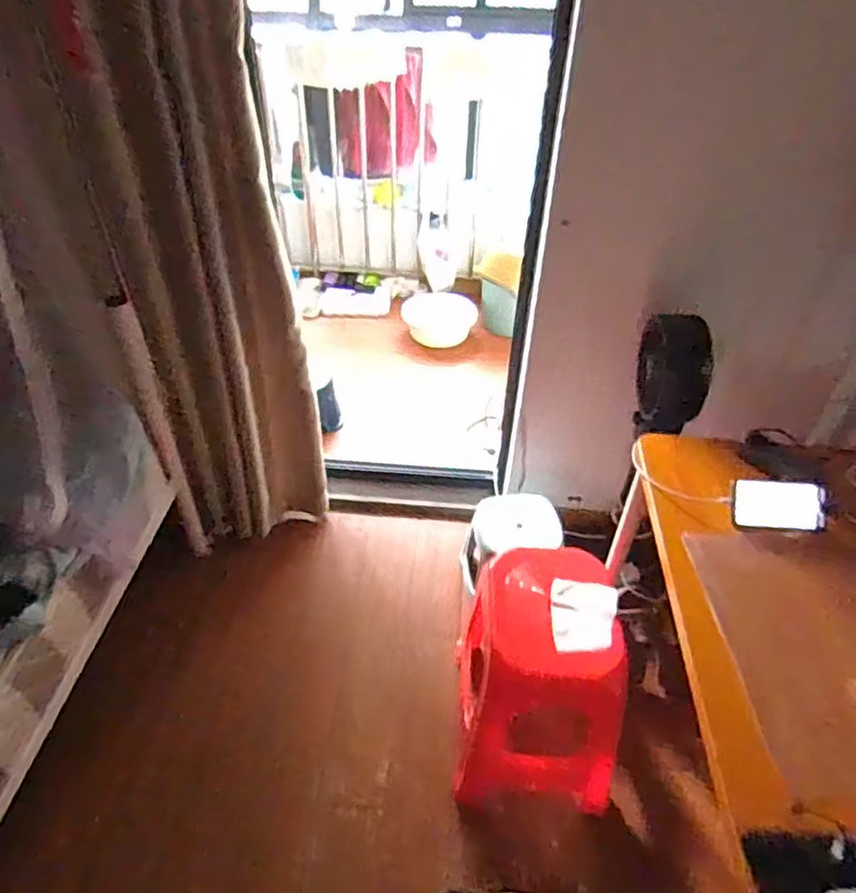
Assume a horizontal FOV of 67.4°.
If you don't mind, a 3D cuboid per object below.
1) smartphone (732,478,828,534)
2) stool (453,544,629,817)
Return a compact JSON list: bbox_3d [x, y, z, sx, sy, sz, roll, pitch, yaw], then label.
[{"bbox_3d":[0.617,0.103,1.127,0.153,0.015,0.091,2,74,11],"label":"smartphone"},{"bbox_3d":[0.242,0.513,1.388,0.333,0.461,0.358,4,42,2],"label":"stool"}]

